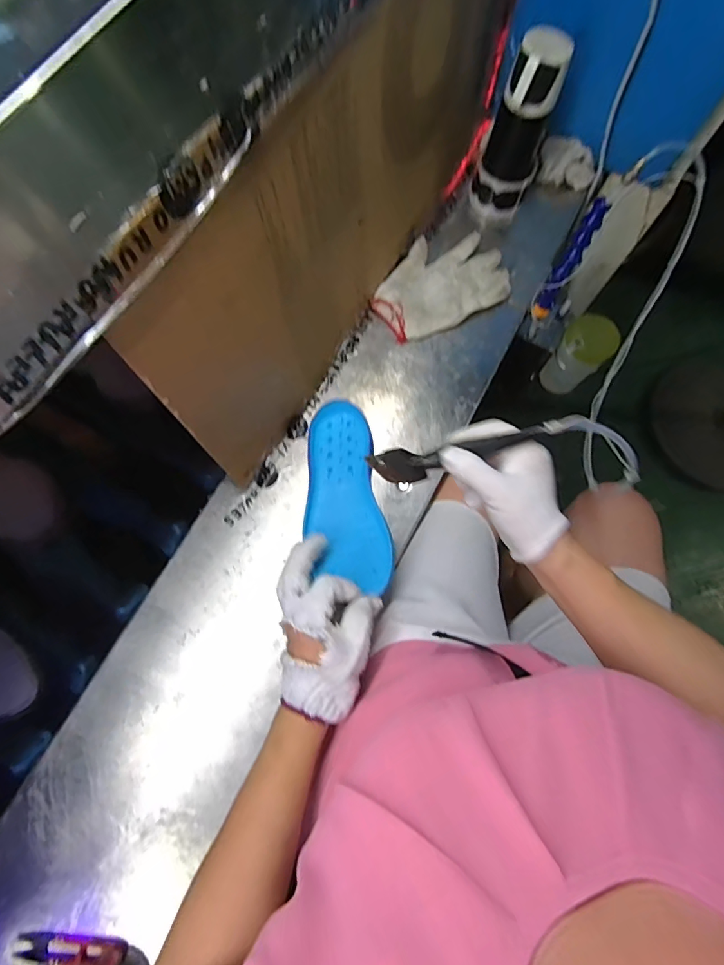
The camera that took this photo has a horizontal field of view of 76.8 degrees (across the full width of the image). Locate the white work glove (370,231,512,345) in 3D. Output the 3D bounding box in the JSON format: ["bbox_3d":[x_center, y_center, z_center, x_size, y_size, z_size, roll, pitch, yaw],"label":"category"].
[{"bbox_3d":[0.106,-0.280,0.645,0.189,0.028,0.129,-28,76,-10],"label":"white work glove"}]

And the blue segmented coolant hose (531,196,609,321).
[{"bbox_3d":[0.266,-0.283,0.593,0.024,0.153,0.023,28,51,6],"label":"blue segmented coolant hose"}]

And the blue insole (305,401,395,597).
[{"bbox_3d":[-0.021,0.012,0.516,0.086,0.022,0.238,-9,60,-4],"label":"blue insole"}]

